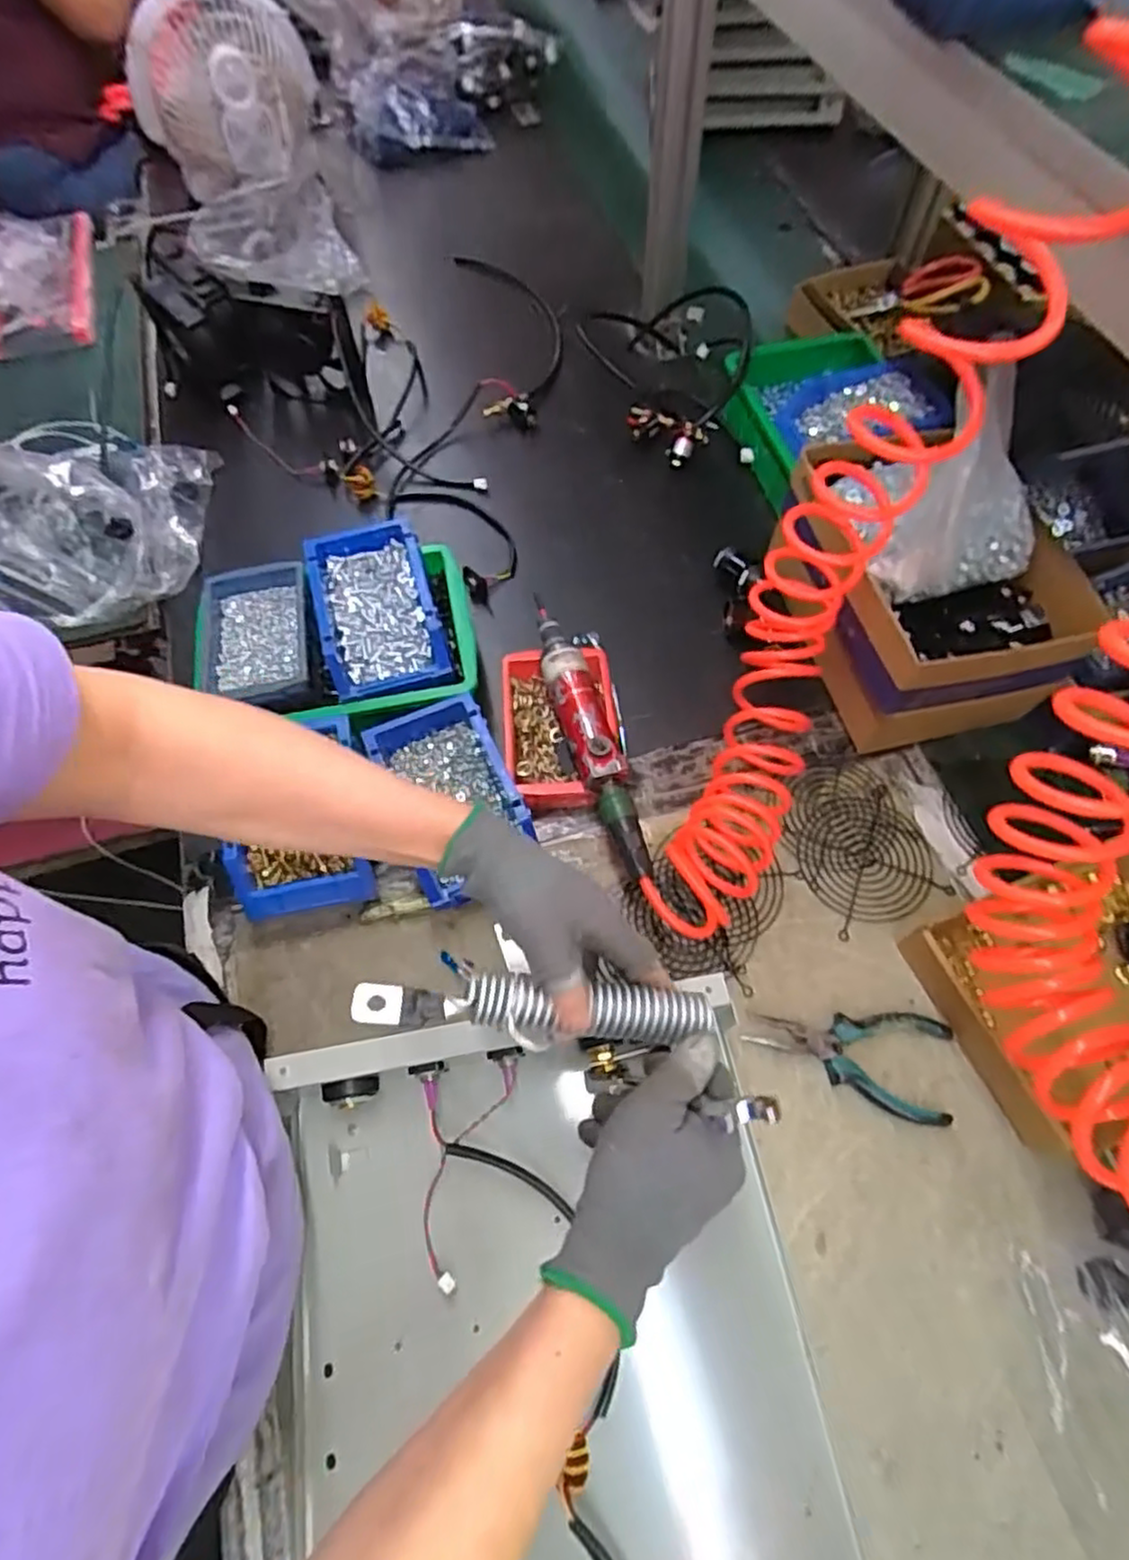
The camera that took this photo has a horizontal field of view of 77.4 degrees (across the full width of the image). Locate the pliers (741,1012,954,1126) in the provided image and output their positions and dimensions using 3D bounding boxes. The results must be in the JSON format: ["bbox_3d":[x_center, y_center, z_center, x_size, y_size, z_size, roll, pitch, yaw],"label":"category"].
[{"bbox_3d":[0.221,0.203,0.543,0.148,0.018,0.077,17,64,7],"label":"pliers"}]

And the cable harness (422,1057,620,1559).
[{"bbox_3d":[-0.018,0.371,0.439,0.098,0.045,0.367,-17,65,-10],"label":"cable harness"}]

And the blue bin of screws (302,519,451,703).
[{"bbox_3d":[-0.170,-0.155,0.638,0.104,0.043,0.162,-16,64,-6],"label":"blue bin of screws"}]

